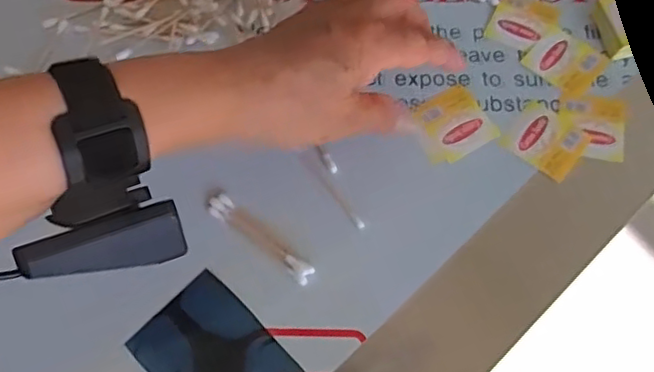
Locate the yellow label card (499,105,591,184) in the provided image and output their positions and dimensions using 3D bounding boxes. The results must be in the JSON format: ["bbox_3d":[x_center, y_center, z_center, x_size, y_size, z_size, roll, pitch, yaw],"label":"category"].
[{"bbox_3d":[0.134,-0.029,0.387,0.042,0.004,0.039,38,72,17],"label":"yellow label card"}]

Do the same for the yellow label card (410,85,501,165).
[{"bbox_3d":[0.077,-0.038,0.390,0.047,0.004,0.042,-27,67,-10],"label":"yellow label card"}]

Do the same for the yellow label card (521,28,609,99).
[{"bbox_3d":[0.155,-0.081,0.410,0.040,0.004,0.042,-42,71,-16],"label":"yellow label card"}]

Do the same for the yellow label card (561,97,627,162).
[{"bbox_3d":[0.164,-0.037,0.389,0.038,0.004,0.043,12,66,7],"label":"yellow label card"}]

